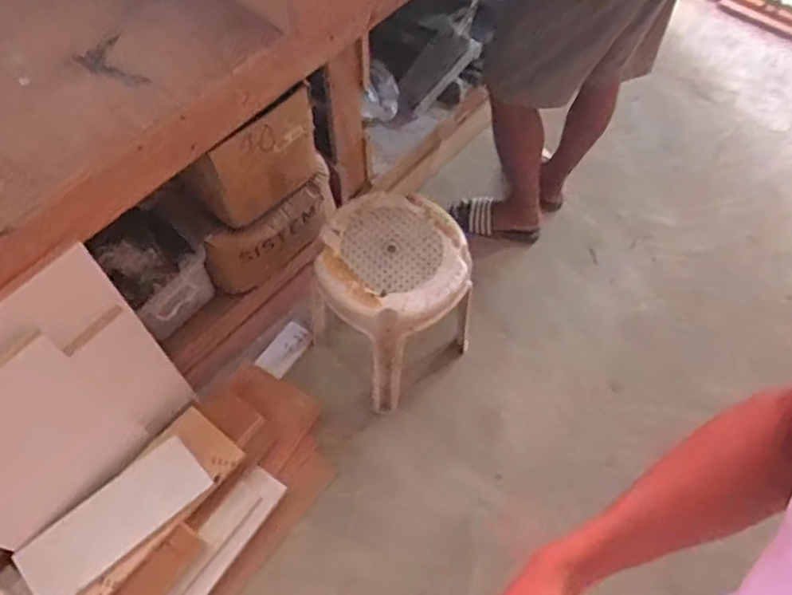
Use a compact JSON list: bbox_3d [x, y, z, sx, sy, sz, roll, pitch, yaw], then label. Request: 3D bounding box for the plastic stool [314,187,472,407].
[{"bbox_3d":[-0.006,0.005,1.428,0.332,0.384,0.336,-2,60,-1],"label":"plastic stool"}]

